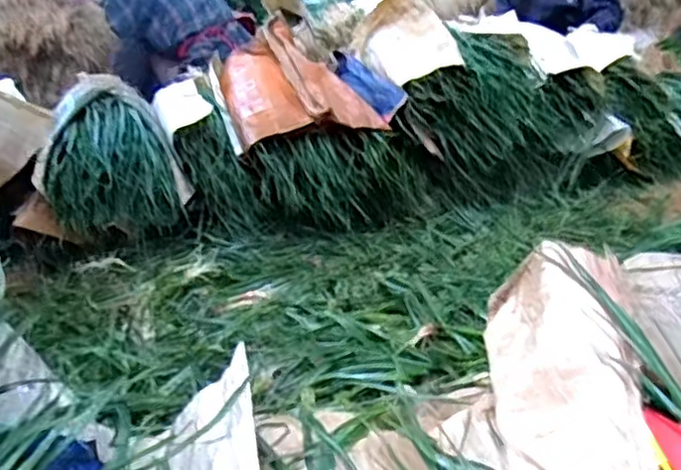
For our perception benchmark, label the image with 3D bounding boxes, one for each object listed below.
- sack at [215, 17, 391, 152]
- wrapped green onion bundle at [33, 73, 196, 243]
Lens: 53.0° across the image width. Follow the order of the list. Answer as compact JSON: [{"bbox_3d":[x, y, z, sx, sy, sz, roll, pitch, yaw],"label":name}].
[{"bbox_3d":[-0.133,-0.417,1.835,0.376,0.192,0.568,-7,27,-12],"label":"sack"},{"bbox_3d":[-0.596,-0.203,1.697,0.308,0.251,0.454,-15,30,-26],"label":"wrapped green onion bundle"}]

